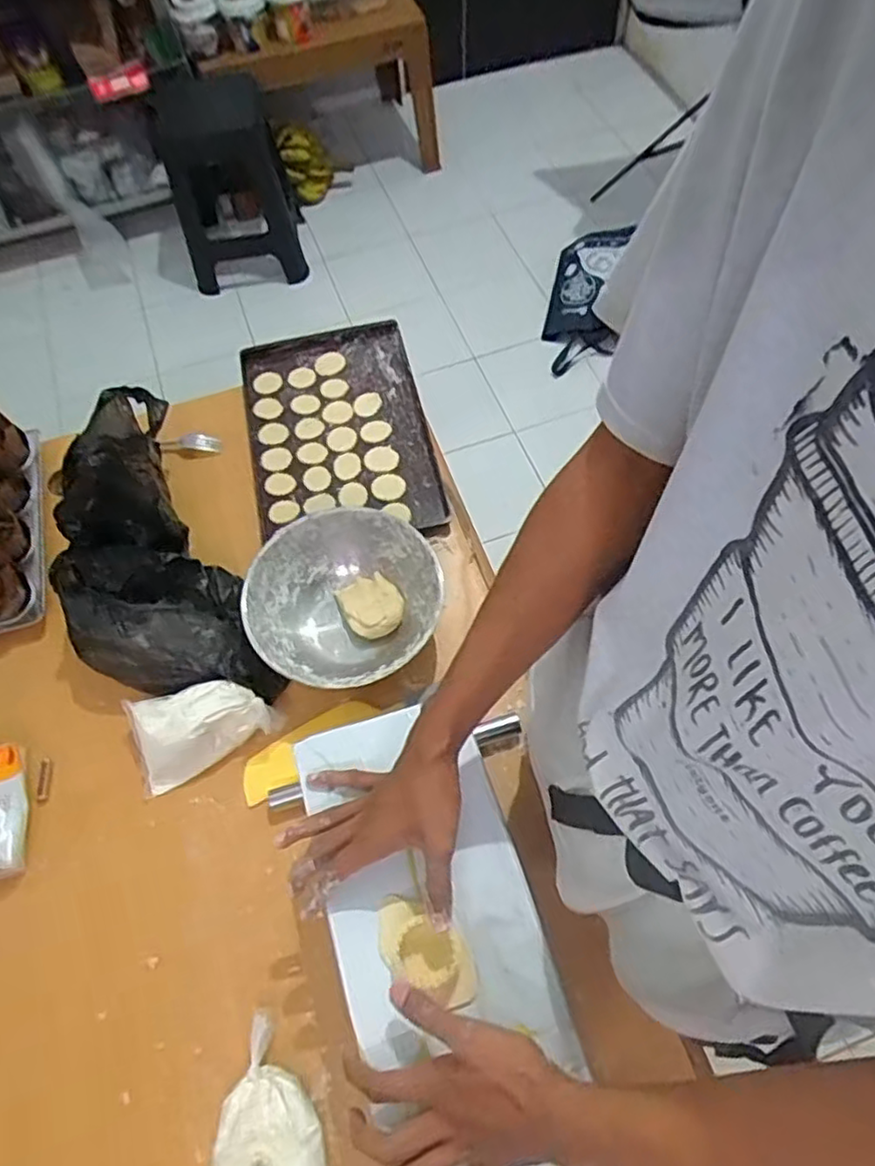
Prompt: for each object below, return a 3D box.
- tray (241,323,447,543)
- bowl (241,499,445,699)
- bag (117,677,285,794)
[{"bbox_3d":[-0.137,-0.207,0.941,0.242,0.032,0.369,-12,62,-4],"label":"tray"},{"bbox_3d":[-0.107,0.013,0.773,0.213,0.069,0.195,-1,62,2],"label":"bowl"},{"bbox_3d":[-0.252,0.151,0.732,0.153,0.057,0.091,-19,63,-8],"label":"bag"}]

